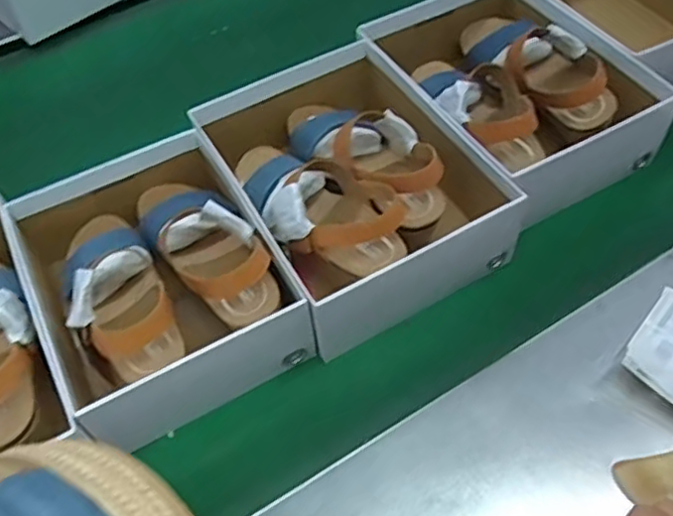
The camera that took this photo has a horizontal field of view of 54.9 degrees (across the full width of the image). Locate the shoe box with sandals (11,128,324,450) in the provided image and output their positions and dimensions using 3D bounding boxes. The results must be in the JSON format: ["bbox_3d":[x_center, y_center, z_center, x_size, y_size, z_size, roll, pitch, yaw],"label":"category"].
[{"bbox_3d":[-0.182,0.019,0.649,0.214,0.113,0.271,-25,52,-17],"label":"shoe box with sandals"}]

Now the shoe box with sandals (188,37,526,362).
[{"bbox_3d":[0.008,-0.082,0.714,0.241,0.120,0.314,-26,52,-18],"label":"shoe box with sandals"}]

